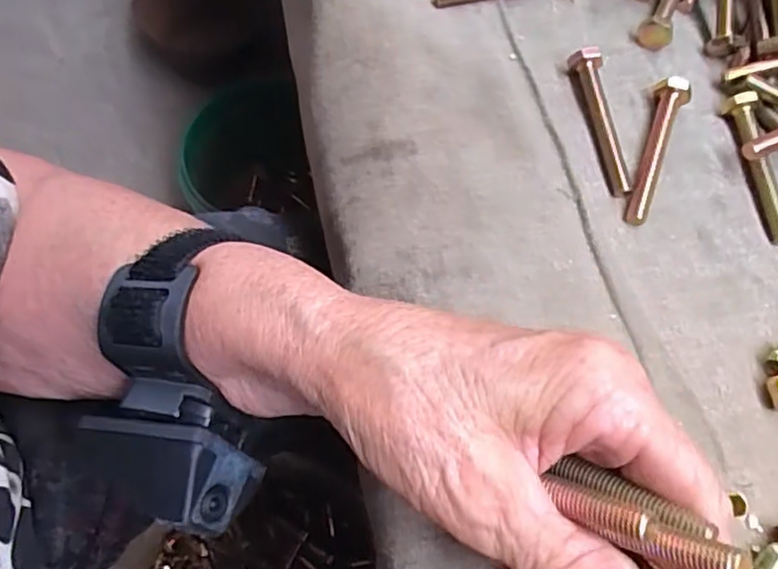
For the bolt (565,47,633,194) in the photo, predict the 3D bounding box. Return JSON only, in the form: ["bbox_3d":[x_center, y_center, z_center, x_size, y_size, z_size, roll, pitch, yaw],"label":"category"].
[{"bbox_3d":[0.088,-0.069,0.254,0.010,0.012,0.067,-6,67,-6],"label":"bolt"}]

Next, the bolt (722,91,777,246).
[{"bbox_3d":[0.149,-0.048,0.248,0.012,0.012,0.065,-4,66,-5],"label":"bolt"}]

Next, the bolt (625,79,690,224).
[{"bbox_3d":[0.107,-0.055,0.249,0.014,0.015,0.064,21,67,6],"label":"bolt"}]

